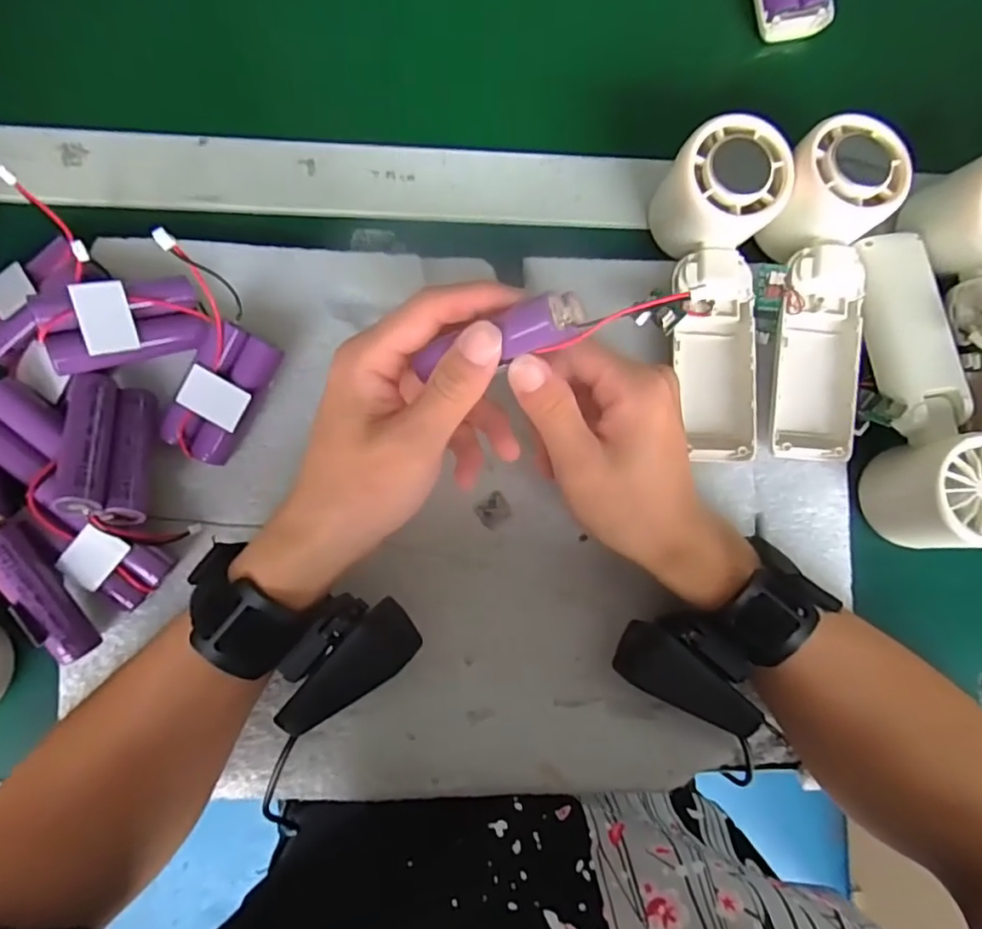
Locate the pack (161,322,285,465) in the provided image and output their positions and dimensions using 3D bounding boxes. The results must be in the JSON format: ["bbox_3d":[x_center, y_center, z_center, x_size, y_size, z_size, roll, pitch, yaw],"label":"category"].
[{"bbox_3d":[-0.131,-0.033,0.290,0.035,0.024,0.065,26,84,-2],"label":"pack"}]

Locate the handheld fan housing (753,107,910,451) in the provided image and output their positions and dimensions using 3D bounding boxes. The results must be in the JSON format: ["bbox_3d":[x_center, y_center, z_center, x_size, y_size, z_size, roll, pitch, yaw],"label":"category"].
[{"bbox_3d":[0.170,-0.087,0.305,0.060,0.056,0.166,4,85,-4],"label":"handheld fan housing"}]

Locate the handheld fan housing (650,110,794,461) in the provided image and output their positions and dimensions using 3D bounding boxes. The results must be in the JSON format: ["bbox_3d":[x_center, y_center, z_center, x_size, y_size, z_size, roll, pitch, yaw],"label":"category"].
[{"bbox_3d":[0.113,-0.085,0.303,0.062,0.054,0.164,2,86,-4],"label":"handheld fan housing"}]

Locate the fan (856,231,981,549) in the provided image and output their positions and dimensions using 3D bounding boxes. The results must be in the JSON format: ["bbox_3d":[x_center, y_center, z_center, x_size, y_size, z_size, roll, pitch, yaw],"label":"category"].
[{"bbox_3d":[0.219,-0.040,0.303,0.054,0.052,0.161,-11,87,-5],"label":"fan"}]

